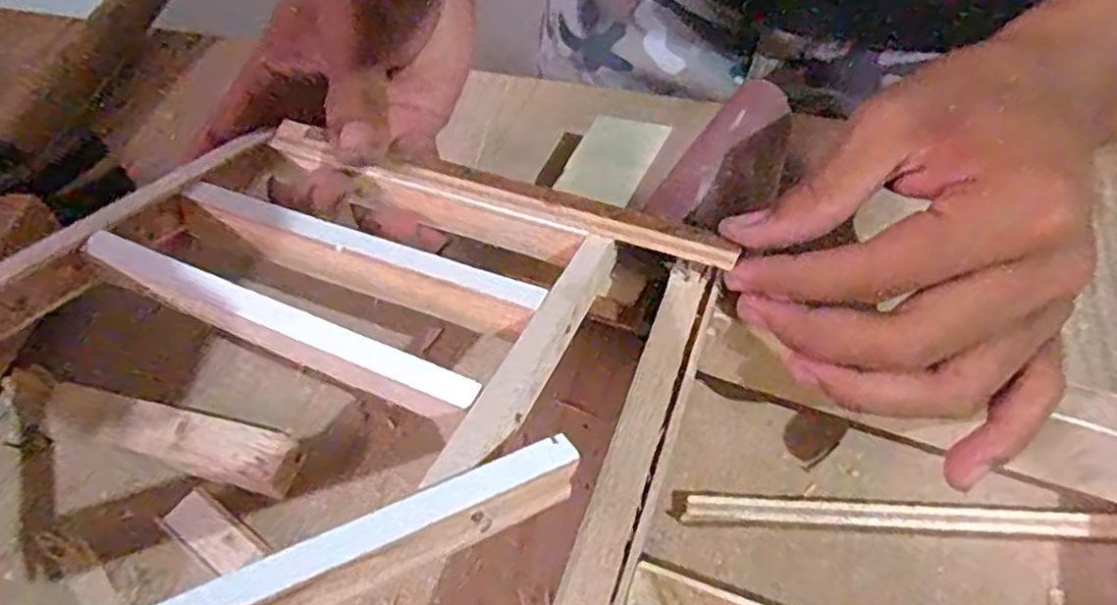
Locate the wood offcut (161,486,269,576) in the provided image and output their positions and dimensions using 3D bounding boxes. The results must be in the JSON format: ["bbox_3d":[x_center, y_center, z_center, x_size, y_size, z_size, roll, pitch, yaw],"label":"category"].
[{"bbox_3d":[-0.125,0.085,0.262,0.038,0.007,0.017,31,60,19],"label":"wood offcut"}]

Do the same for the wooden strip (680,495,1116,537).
[{"bbox_3d":[0.134,0.079,0.263,0.173,0.012,0.010,3,55,1],"label":"wooden strip"}]

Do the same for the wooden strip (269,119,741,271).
[{"bbox_3d":[-0.026,-0.040,0.260,0.178,0.011,0.010,16,56,12],"label":"wooden strip"}]

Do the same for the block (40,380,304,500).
[{"bbox_3d":[-0.151,0.053,0.280,0.099,0.017,0.022,13,56,9],"label":"block"}]

